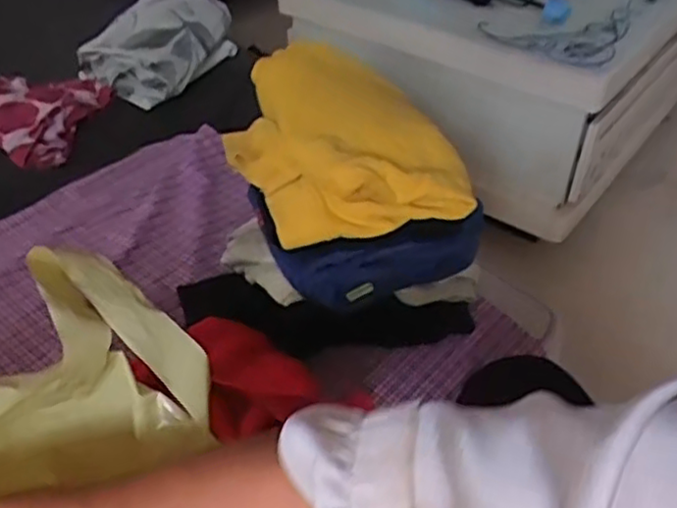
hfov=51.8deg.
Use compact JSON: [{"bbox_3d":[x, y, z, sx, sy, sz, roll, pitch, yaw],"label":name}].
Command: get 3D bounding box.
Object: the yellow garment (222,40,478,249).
[{"bbox_3d":[0.001,-0.103,0.631,0.185,0.074,0.214,-9,42,-10],"label":"yellow garment"}]

